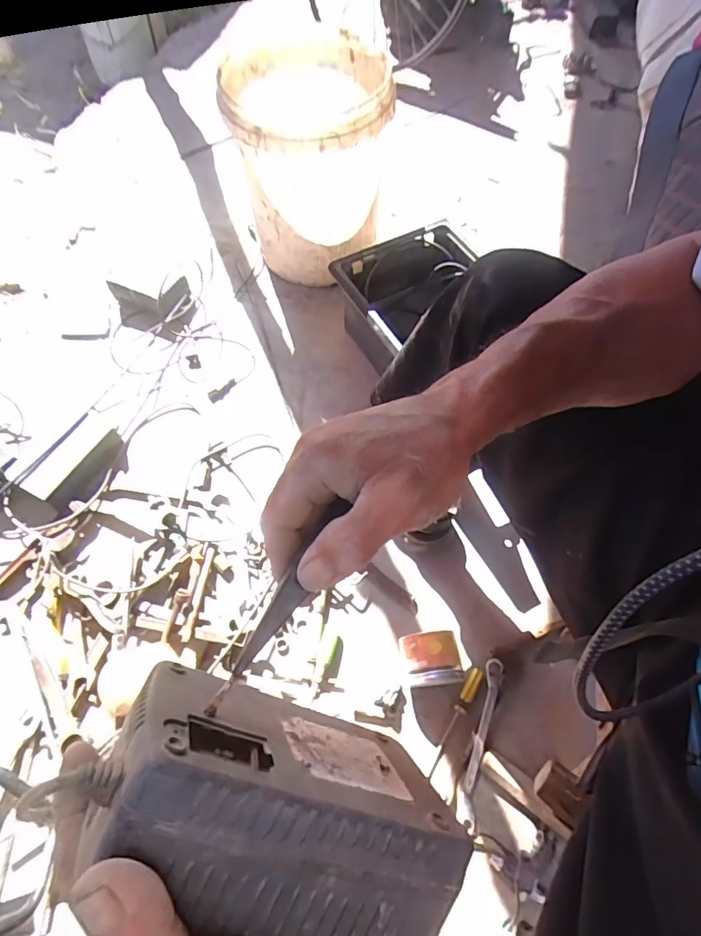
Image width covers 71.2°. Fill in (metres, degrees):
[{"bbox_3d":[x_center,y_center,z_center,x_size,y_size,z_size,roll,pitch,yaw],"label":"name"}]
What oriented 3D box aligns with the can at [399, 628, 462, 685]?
[{"bbox_3d":[0.110,0.269,0.695,0.075,0.075,0.067,-5,65,-4],"label":"can"}]

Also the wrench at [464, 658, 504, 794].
[{"bbox_3d":[0.188,0.359,0.691,0.023,0.008,0.174,16,65,10],"label":"wrench"}]

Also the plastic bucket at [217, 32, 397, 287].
[{"bbox_3d":[-0.080,-0.622,1.023,0.302,0.336,0.319,-6,64,-3],"label":"plastic bucket"}]

